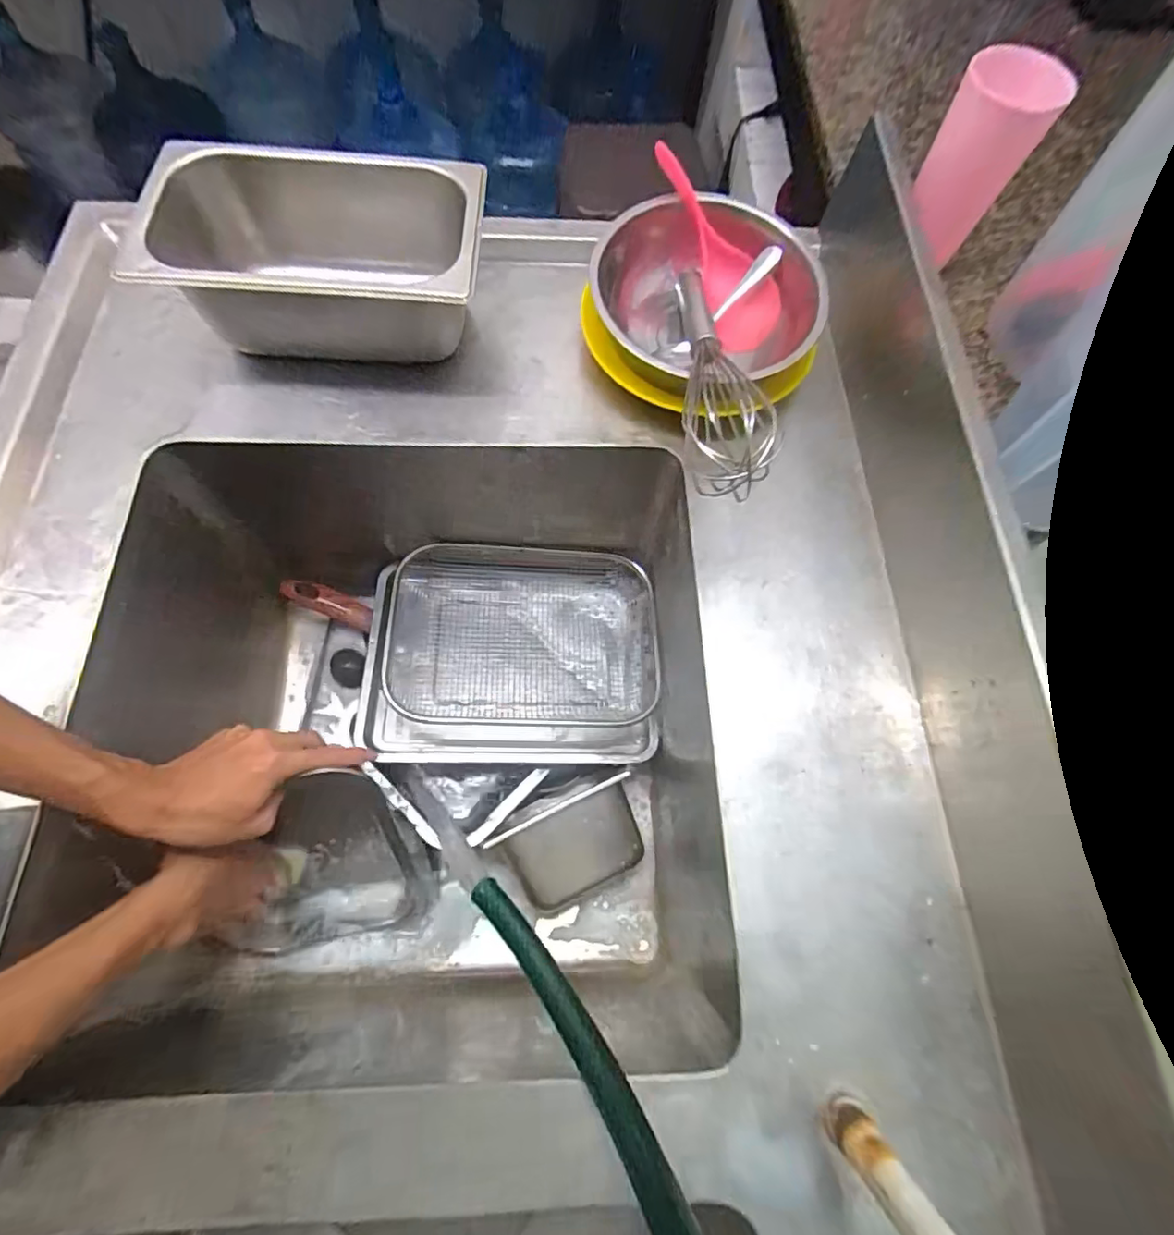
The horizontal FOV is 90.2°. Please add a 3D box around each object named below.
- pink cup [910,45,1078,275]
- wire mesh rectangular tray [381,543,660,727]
[{"bbox_3d":[0.332,-0.390,0.520,0.076,0.160,0.076,1,69,-2],"label":"pink cup"},{"bbox_3d":[-0.074,0.022,0.665,0.305,0.067,0.205,3,68,-5],"label":"wire mesh rectangular tray"}]

